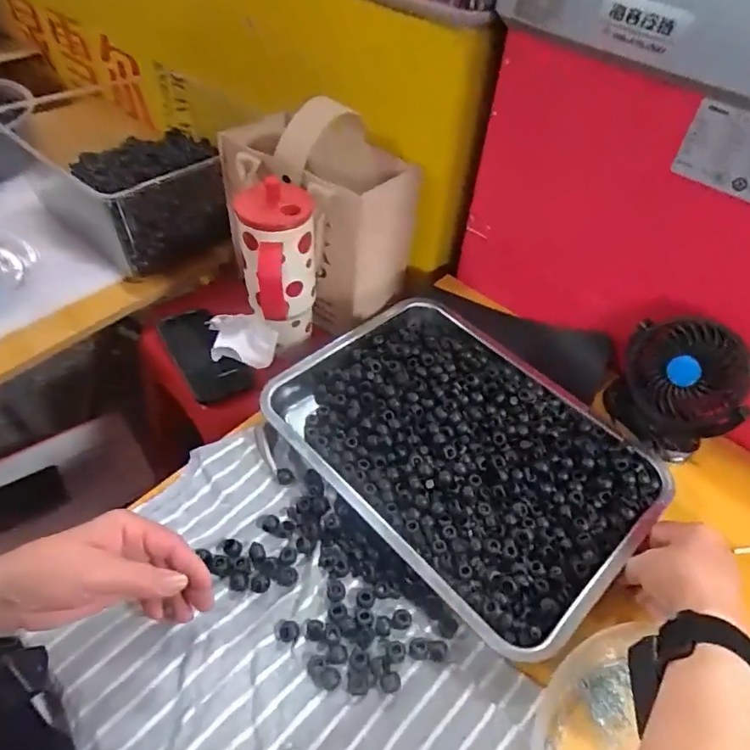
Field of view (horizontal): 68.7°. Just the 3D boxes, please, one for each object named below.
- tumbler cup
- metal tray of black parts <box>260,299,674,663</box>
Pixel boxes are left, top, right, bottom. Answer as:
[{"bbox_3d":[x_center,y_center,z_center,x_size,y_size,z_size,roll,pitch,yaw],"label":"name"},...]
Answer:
[{"bbox_3d":[-0.113,-0.112,0.652,0.084,0.195,0.109,-3,50,-7],"label":"tumbler cup"},{"bbox_3d":[0.086,0.062,0.541,0.267,0.036,0.344,-35,60,-29],"label":"metal tray of black parts"}]

